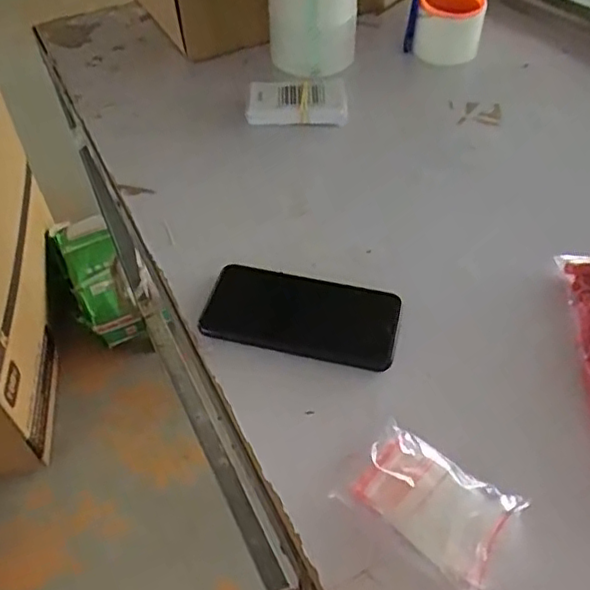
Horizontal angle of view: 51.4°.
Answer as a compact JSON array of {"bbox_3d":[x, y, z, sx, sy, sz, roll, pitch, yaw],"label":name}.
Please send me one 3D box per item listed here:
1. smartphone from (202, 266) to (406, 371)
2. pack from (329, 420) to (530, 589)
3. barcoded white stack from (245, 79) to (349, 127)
[{"bbox_3d":[0.004,0.016,0.502,0.158,0.010,0.079,10,51,11],"label":"smartphone"},{"bbox_3d":[0.089,0.134,0.395,0.104,0.017,0.064,30,57,25],"label":"pack"},{"bbox_3d":[0.002,-0.221,0.702,0.112,0.020,0.063,-2,50,1],"label":"barcoded white stack"}]

